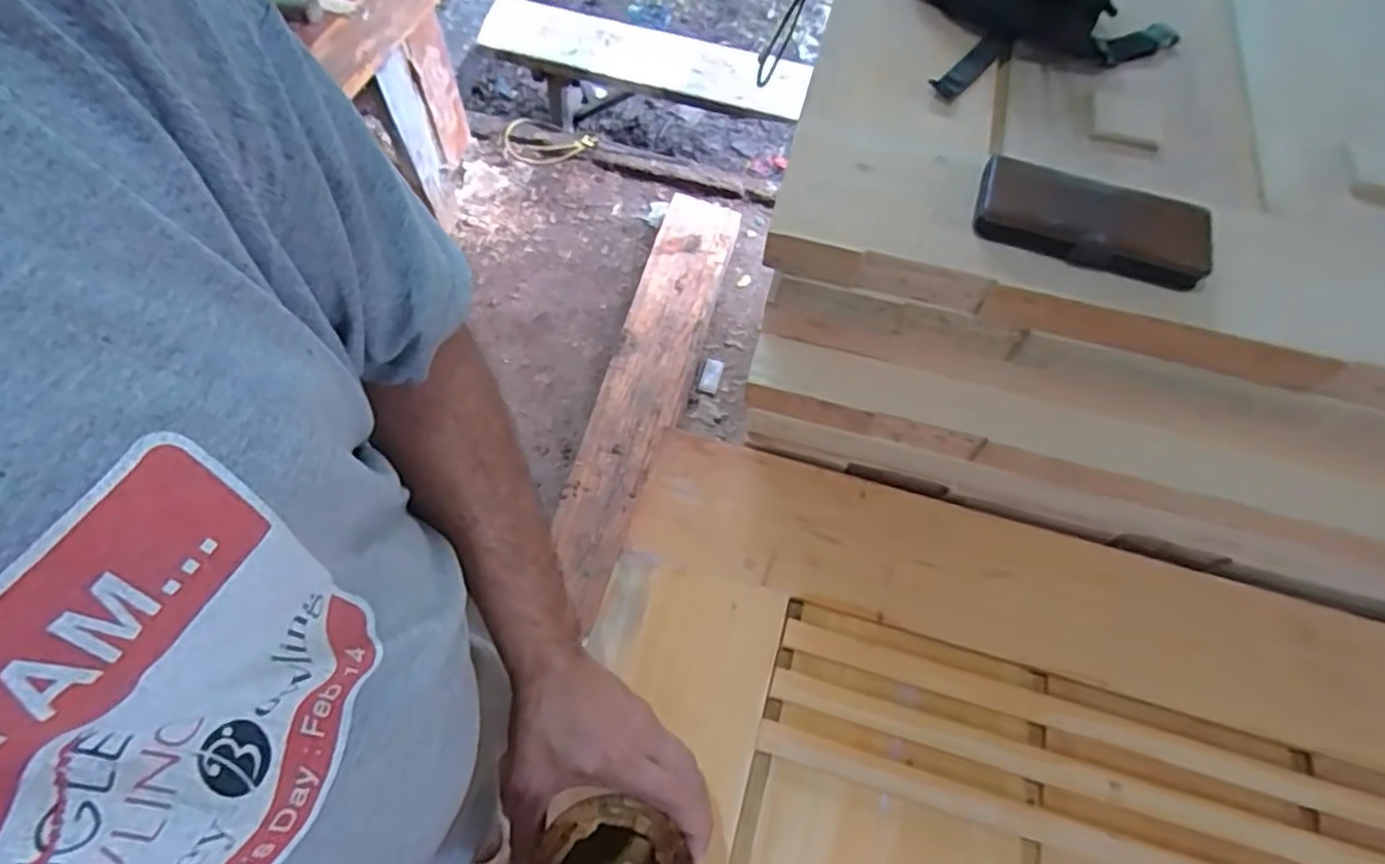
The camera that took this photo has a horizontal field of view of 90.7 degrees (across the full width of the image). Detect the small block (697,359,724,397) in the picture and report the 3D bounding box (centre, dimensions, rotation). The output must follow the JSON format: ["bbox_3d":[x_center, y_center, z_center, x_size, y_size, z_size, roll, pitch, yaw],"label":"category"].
[{"bbox_3d":[0.047,-0.143,1.776,0.050,0.020,0.108,13,63,5],"label":"small block"}]

